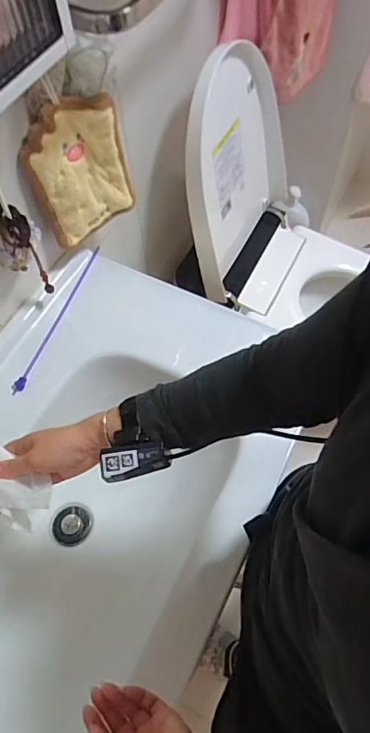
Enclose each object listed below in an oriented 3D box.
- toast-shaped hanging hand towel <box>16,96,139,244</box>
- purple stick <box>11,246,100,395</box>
[{"bbox_3d":[-0.152,-0.285,0.709,0.156,0.200,0.035,-34,65,-15],"label":"toast-shaped hanging hand towel"},{"bbox_3d":[-0.203,-0.086,0.788,0.016,0.017,0.301,18,64,12],"label":"purple stick"}]

